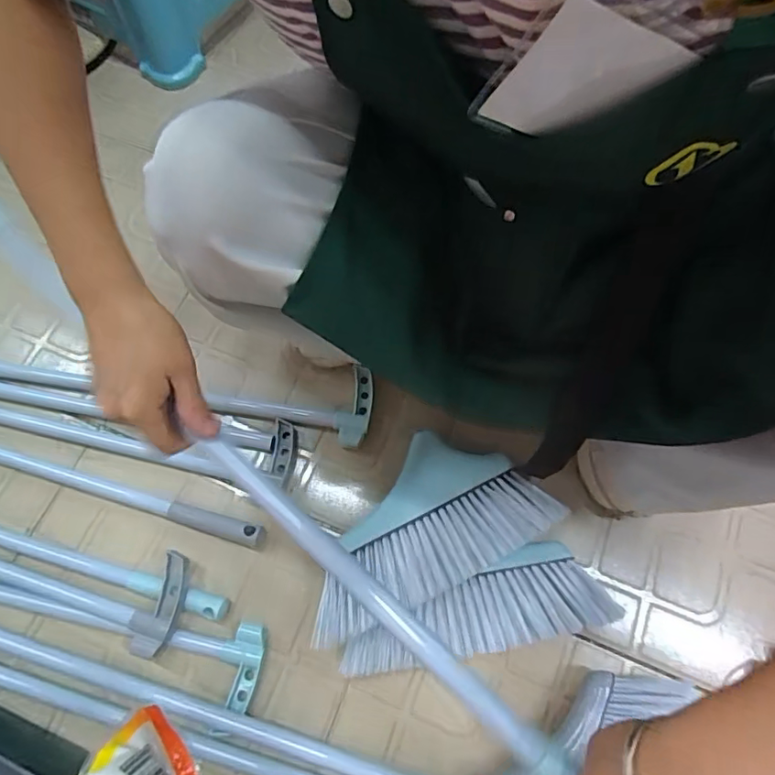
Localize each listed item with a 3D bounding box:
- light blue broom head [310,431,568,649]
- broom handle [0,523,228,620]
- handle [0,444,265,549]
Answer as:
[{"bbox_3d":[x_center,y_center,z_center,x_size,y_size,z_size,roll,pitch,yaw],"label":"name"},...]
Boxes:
[{"bbox_3d":[0.033,0.139,0.557,0.277,0.064,0.152,-28,70,-8],"label":"light blue broom head"},{"bbox_3d":[-0.496,0.139,0.571,0.665,0.034,0.026,14,70,8],"label":"broom handle"},{"bbox_3d":[-0.464,0.072,0.604,0.667,0.018,0.024,15,70,8],"label":"handle"}]

